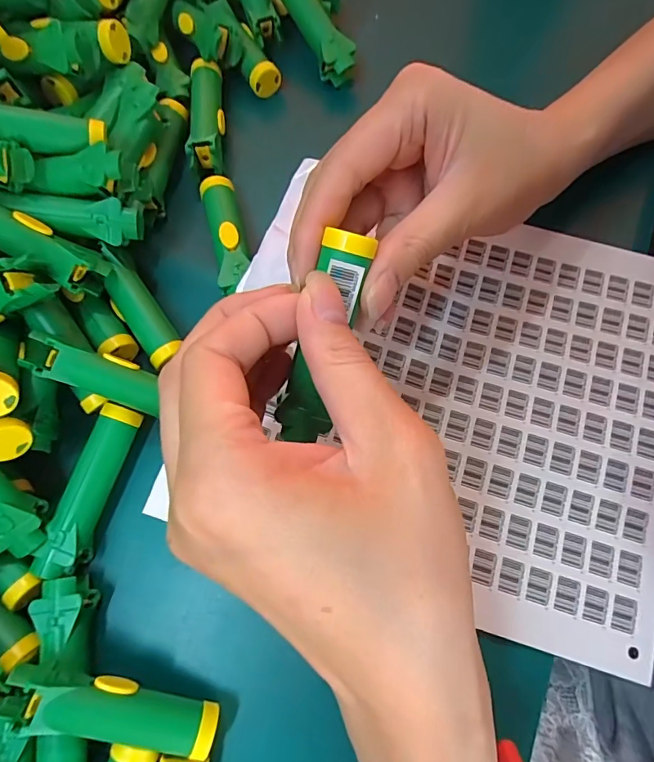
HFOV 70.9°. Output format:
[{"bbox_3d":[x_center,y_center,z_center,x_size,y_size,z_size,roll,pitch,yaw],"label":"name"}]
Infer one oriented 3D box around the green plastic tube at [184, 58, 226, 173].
[{"bbox_3d":[-0.073,-0.160,0.279,0.021,0.019,0.076,-3,73,2],"label":"green plastic tube"}]

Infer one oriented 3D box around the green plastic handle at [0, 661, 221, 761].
[{"bbox_3d":[-0.084,0.130,0.182,0.080,0.017,0.019,22,75,-12],"label":"green plastic handle"}]

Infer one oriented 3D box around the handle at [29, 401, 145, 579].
[{"bbox_3d":[-0.113,0.050,0.219,0.020,0.016,0.080,12,74,6],"label":"handle"}]

